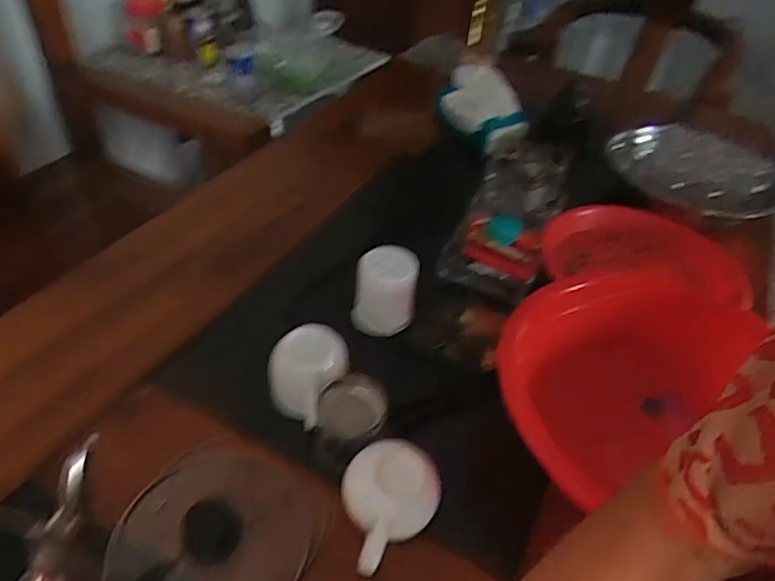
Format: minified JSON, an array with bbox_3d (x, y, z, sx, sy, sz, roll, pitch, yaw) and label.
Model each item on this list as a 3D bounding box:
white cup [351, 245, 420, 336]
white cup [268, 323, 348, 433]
[{"bbox_3d":[-0.003,-0.005,0.650,0.067,0.076,0.059,1,43,-5],"label":"white cup"},{"bbox_3d":[-0.073,0.080,0.563,0.076,0.069,0.075,3,42,-3],"label":"white cup"}]

